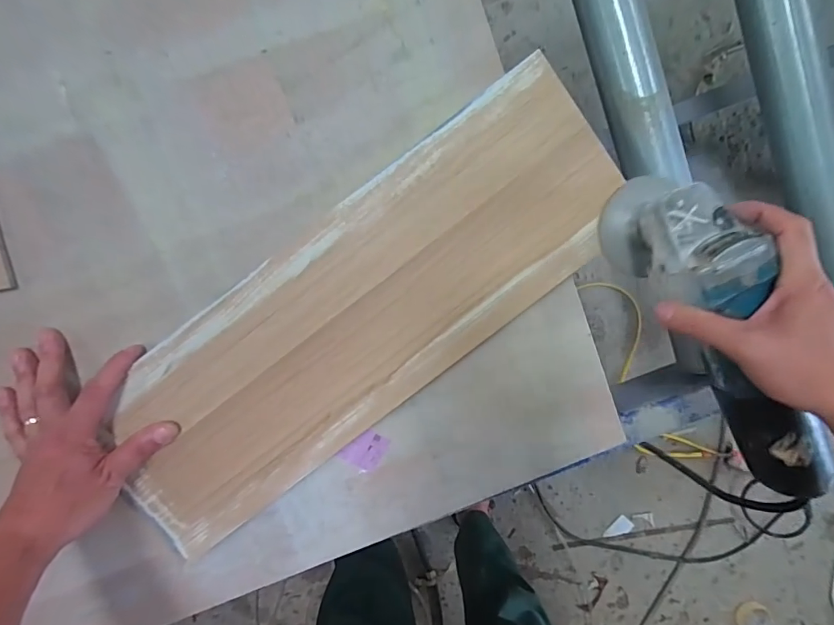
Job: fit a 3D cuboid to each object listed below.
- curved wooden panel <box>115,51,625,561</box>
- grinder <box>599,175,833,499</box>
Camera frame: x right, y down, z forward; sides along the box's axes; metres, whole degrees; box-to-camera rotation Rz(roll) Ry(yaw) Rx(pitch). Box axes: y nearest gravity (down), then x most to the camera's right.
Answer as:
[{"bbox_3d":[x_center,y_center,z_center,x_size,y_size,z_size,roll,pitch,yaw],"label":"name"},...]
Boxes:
[{"bbox_3d":[-0.052,0.002,0.400,0.523,0.011,0.175,-40,96,2],"label":"curved wooden panel"},{"bbox_3d":[0.246,0.019,0.349,0.073,0.071,0.283,-27,92,-2],"label":"grinder"}]

